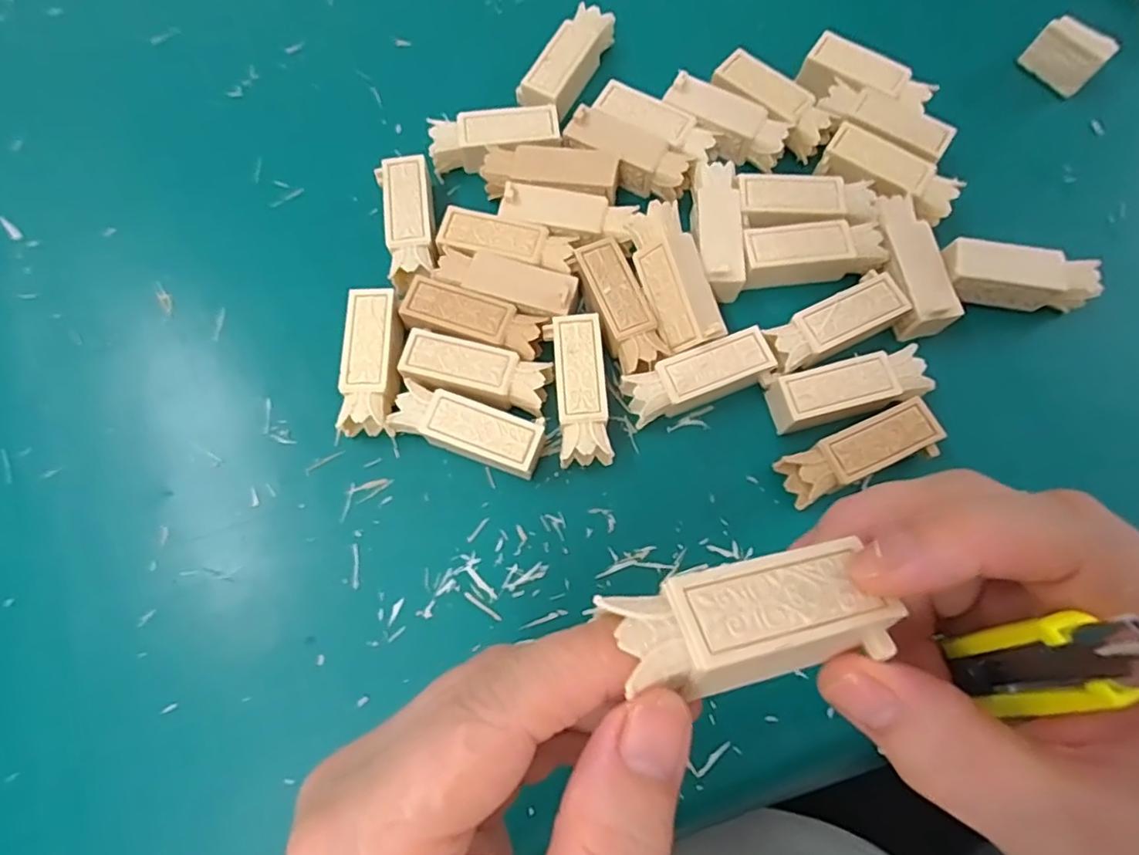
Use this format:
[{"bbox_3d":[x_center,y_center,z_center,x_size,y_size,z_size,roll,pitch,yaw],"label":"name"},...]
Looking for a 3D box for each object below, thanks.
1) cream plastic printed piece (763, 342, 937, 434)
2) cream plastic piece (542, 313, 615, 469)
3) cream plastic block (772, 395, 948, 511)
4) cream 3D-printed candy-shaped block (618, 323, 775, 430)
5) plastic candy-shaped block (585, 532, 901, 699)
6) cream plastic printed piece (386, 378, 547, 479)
[{"bbox_3d":[0.116,-0.015,0.257,0.061,0.020,0.022,-16,73,-4],"label":"cream plastic printed piece"},{"bbox_3d":[0.004,-0.014,0.258,0.022,0.019,0.063,-5,73,-1],"label":"cream plastic piece"},{"bbox_3d":[0.116,0.011,0.249,0.061,0.020,0.022,-21,74,-5],"label":"cream plastic block"},{"bbox_3d":[0.054,-0.019,0.259,0.062,0.019,0.024,-21,74,-6],"label":"cream 3D-printed candy-shaped block"},{"bbox_3d":[0.038,0.039,0.125,0.057,0.012,0.022,-7,73,-14],"label":"plastic candy-shaped block"},{"bbox_3d":[-0.041,0.002,0.253,0.061,0.020,0.024,17,74,6],"label":"cream plastic printed piece"}]

